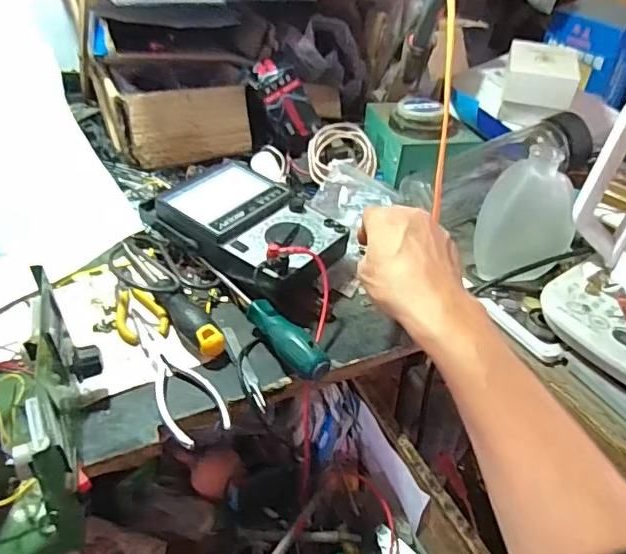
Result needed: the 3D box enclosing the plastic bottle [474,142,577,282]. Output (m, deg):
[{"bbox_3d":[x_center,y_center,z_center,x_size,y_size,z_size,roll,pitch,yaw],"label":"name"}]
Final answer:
[{"bbox_3d":[0.215,-0.054,0.561,0.087,0.146,0.064,8,21,-13],"label":"plastic bottle"}]

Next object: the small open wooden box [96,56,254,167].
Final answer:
[{"bbox_3d":[-0.178,-0.222,0.712,0.171,0.097,0.155,-9,41,-18],"label":"small open wooden box"}]

